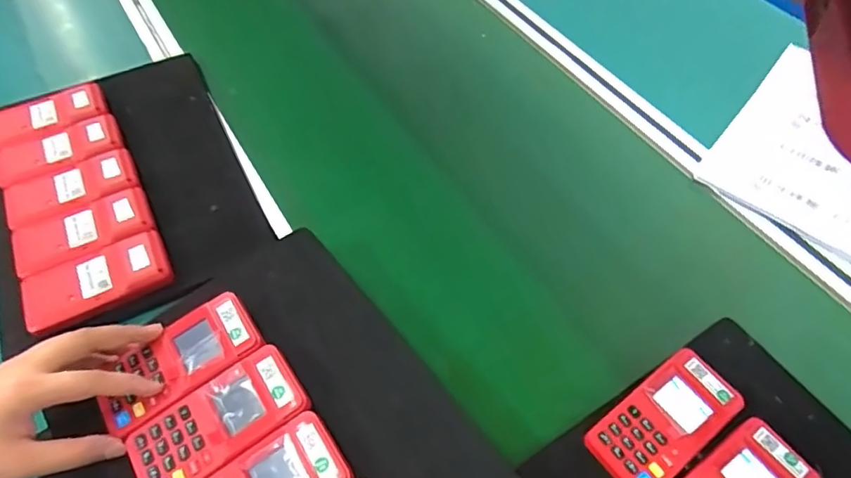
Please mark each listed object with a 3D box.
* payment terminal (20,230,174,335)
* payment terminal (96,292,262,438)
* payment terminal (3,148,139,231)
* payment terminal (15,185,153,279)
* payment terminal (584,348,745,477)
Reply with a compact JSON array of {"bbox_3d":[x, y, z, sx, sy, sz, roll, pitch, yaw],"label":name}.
[{"bbox_3d":[-0.308,0.040,0.501,0.127,0.024,0.065,-22,57,-14],"label":"payment terminal"},{"bbox_3d":[-0.190,0.092,0.415,0.116,0.017,0.063,-32,63,-18],"label":"payment terminal"},{"bbox_3d":[-0.374,-0.055,0.561,0.130,0.020,0.066,-22,57,-14],"label":"payment terminal"},{"bbox_3d":[-0.343,-0.007,0.537,0.129,0.020,0.069,-21,56,-13],"label":"payment terminal"},{"bbox_3d":[0.192,0.148,0.433,0.123,0.024,0.062,-31,59,-20],"label":"payment terminal"}]

